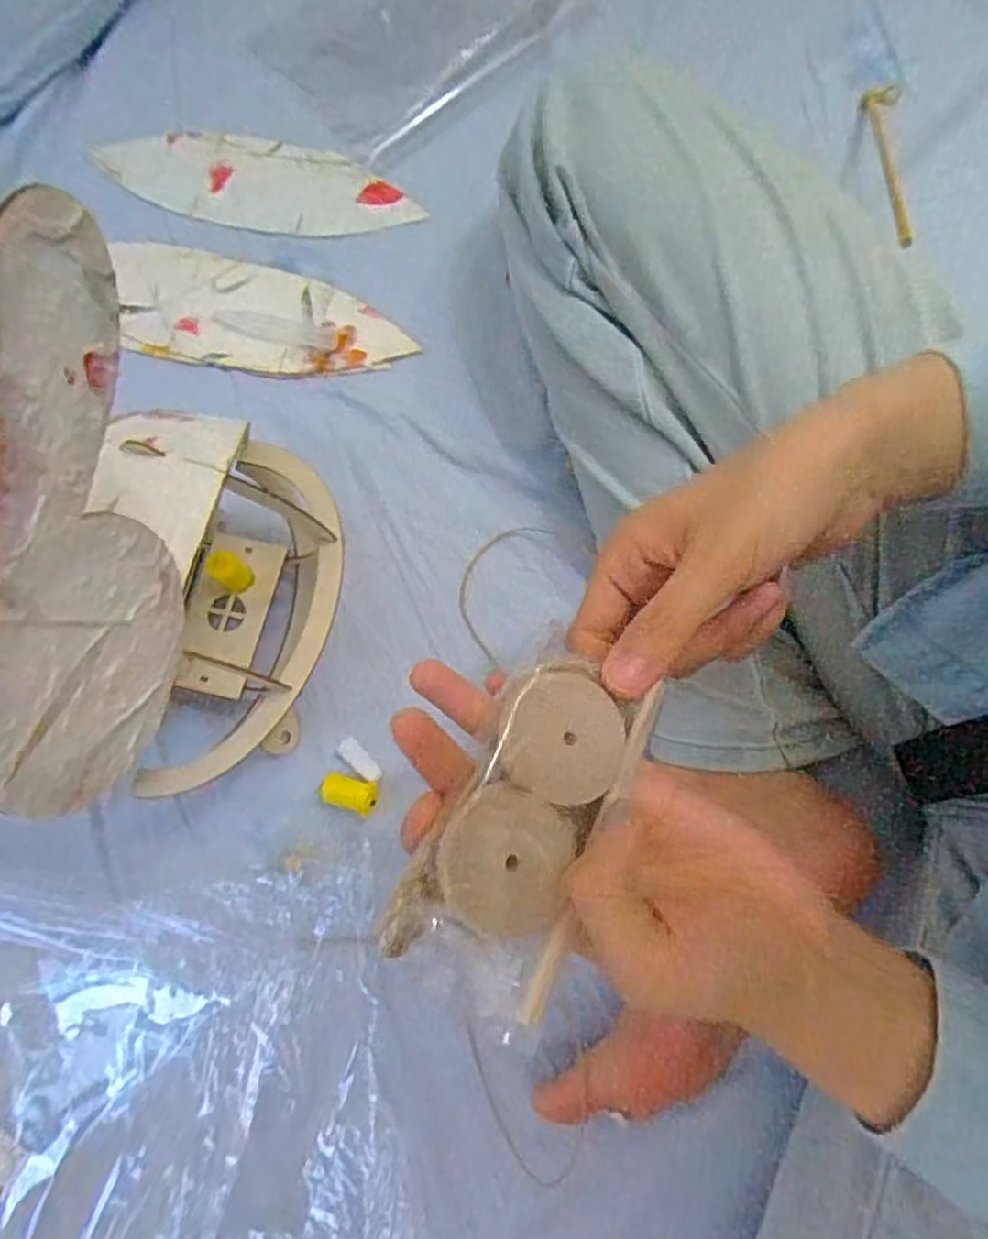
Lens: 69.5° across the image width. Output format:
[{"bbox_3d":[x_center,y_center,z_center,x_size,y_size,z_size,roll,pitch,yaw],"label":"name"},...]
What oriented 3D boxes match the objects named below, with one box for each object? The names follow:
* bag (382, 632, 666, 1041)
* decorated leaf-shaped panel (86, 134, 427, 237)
[{"bbox_3d":[0.012,0.065,0.239,0.054,0.014,0.117,24,69,8],"label":"bag"},{"bbox_3d":[-0.183,-0.340,0.555,0.255,0.010,0.082,14,80,3],"label":"decorated leaf-shaped panel"}]

